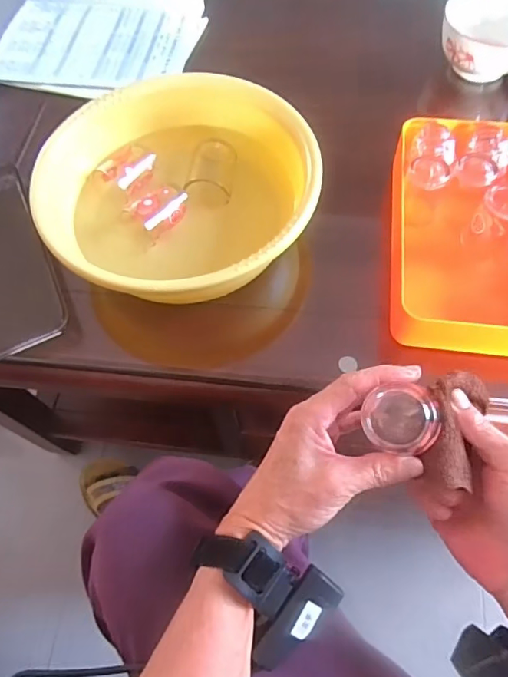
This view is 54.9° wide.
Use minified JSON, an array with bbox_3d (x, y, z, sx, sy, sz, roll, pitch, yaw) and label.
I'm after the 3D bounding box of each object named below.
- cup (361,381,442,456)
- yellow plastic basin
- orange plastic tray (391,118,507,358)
[{"bbox_3d":[0.106,0.056,0.351,0.054,0.051,0.054,-1,85,13],"label":"cup"},{"bbox_3d":[-0.074,-0.161,0.540,0.282,0.083,0.270,-1,64,3],"label":"yellow plastic basin"},{"bbox_3d":[0.252,-0.110,0.540,0.194,0.097,0.274,5,64,5],"label":"orange plastic tray"}]

